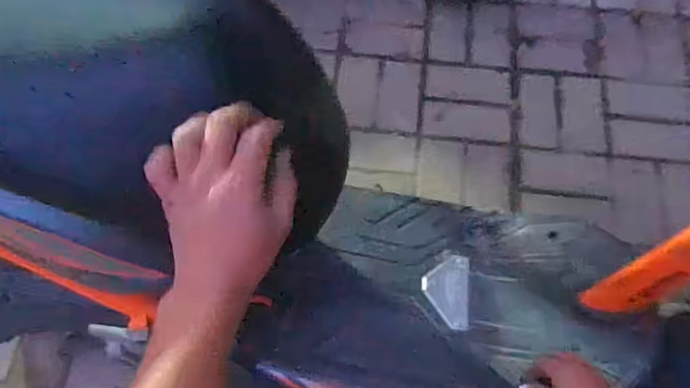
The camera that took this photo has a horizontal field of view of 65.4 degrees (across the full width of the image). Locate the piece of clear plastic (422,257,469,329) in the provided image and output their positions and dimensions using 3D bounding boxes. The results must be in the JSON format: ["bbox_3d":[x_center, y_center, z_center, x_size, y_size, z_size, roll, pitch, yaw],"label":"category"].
[{"bbox_3d":[0.132,0.125,0.700,0.060,0.007,0.096,5,66,3],"label":"piece of clear plastic"}]

